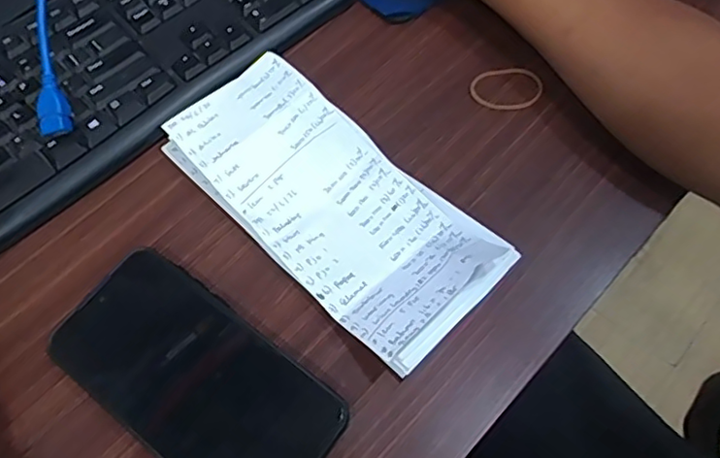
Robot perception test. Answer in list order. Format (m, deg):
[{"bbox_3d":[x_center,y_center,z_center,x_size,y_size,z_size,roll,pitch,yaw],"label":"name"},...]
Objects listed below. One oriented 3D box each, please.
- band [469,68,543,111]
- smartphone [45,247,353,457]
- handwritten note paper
[{"bbox_3d":[0.099,-0.095,0.413,0.048,0.004,0.033,-4,66,-1],"label":"band"},{"bbox_3d":[-0.089,0.082,0.332,0.157,0.013,0.080,35,71,15],"label":"smartphone"},{"bbox_3d":[-0.019,-0.022,0.362,0.212,0.040,0.097,42,73,17],"label":"handwritten note paper"}]

